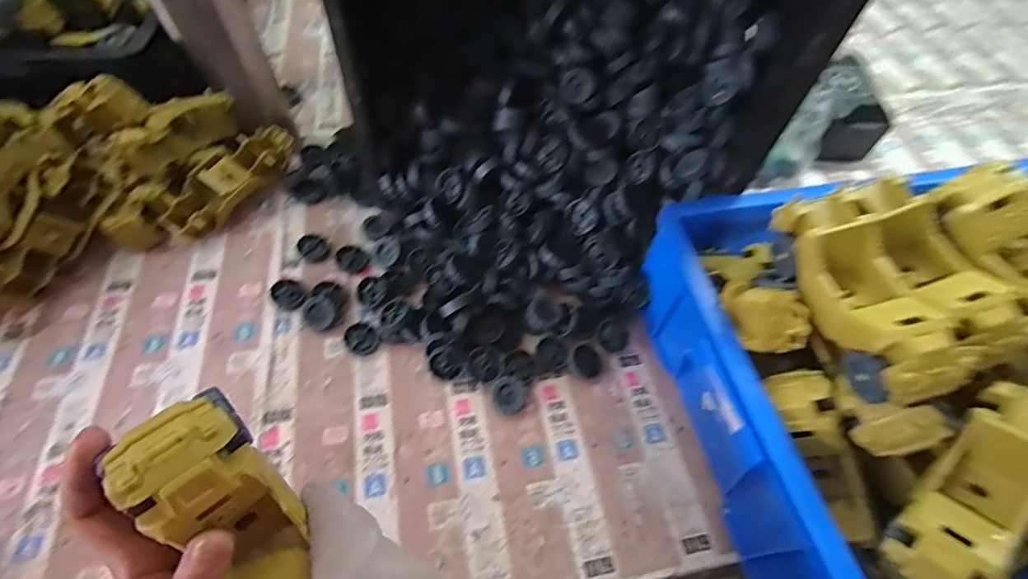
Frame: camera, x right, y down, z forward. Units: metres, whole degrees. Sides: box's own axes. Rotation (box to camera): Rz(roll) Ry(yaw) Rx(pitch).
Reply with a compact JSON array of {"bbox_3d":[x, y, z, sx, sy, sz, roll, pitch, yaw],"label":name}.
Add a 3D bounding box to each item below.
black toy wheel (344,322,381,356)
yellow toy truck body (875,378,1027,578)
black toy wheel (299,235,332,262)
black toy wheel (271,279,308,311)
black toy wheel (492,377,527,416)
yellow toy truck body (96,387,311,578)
[{"bbox_3d":[-0.168,0.054,0.522,0.034,0.009,0.038,-37,68,-23],"label":"black toy wheel"},{"bbox_3d":[0.315,0.139,0.321,0.057,0.057,0.159,37,83,21],"label":"yellow toy truck body"},{"bbox_3d":[-0.244,-0.051,0.579,0.033,0.011,0.040,-27,64,-19],"label":"black toy wheel"},{"bbox_3d":[-0.257,0.006,0.543,0.041,0.010,0.033,38,63,18],"label":"black toy wheel"},{"bbox_3d":[-0.004,0.111,0.497,0.037,0.016,0.037,0,84,4],"label":"black toy wheel"},{"bbox_3d":[-0.150,0.131,0.262,0.053,0.149,0.057,-21,30,-16],"label":"yellow toy truck body"}]

